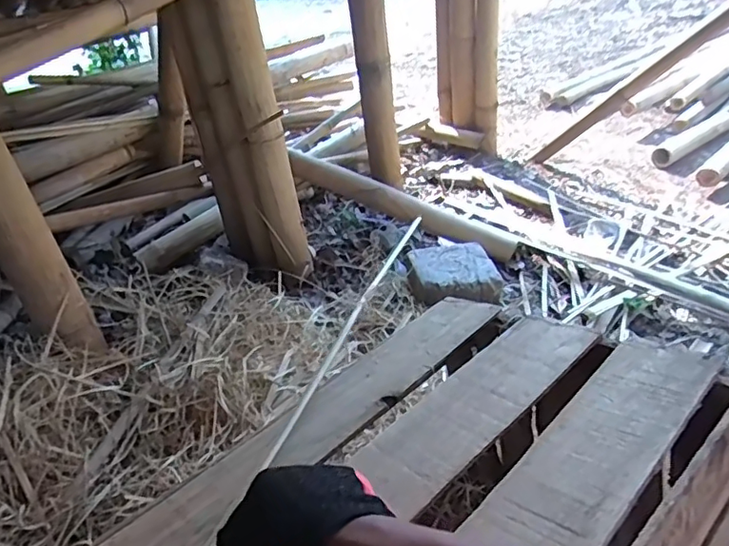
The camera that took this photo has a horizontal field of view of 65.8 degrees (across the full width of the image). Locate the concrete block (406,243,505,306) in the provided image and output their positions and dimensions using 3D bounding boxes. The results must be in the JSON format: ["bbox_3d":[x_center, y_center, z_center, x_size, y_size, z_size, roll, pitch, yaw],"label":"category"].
[{"bbox_3d":[0.210,0.003,1.373,0.201,0.062,0.223,-10,32,-4],"label":"concrete block"}]

